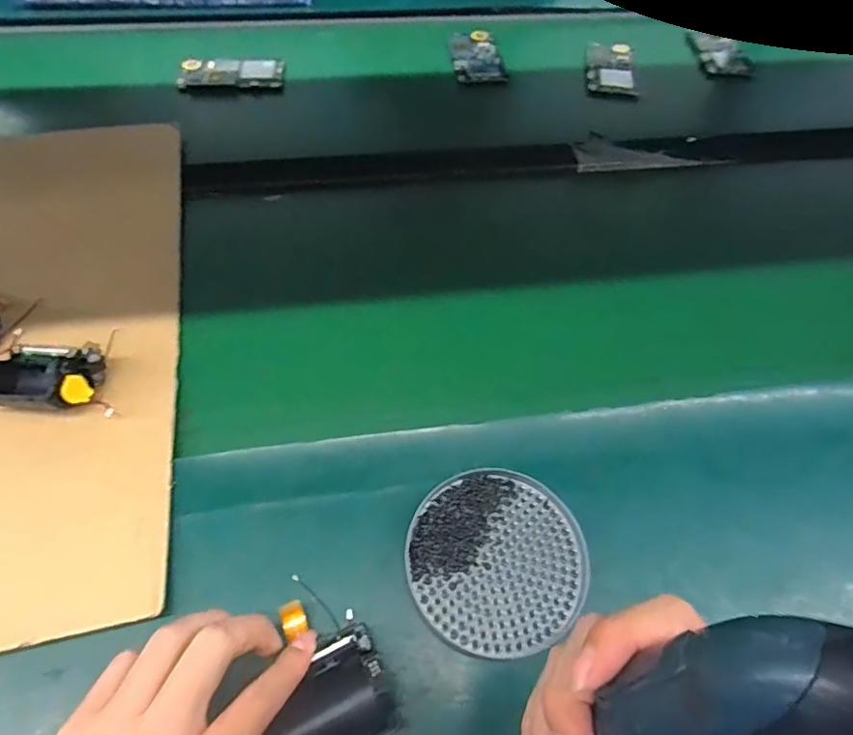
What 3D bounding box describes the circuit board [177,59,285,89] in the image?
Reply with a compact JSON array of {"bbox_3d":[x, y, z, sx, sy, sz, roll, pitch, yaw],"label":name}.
[{"bbox_3d":[-0.239,-0.364,0.673,0.122,0.008,0.061,-4,58,-6],"label":"circuit board"}]

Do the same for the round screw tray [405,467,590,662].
[{"bbox_3d":[0.046,0.125,0.357,0.112,0.015,0.112,2,57,-2],"label":"round screw tray"}]

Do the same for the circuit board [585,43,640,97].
[{"bbox_3d":[0.246,-0.404,0.726,0.062,0.014,0.118,6,57,1],"label":"circuit board"}]

